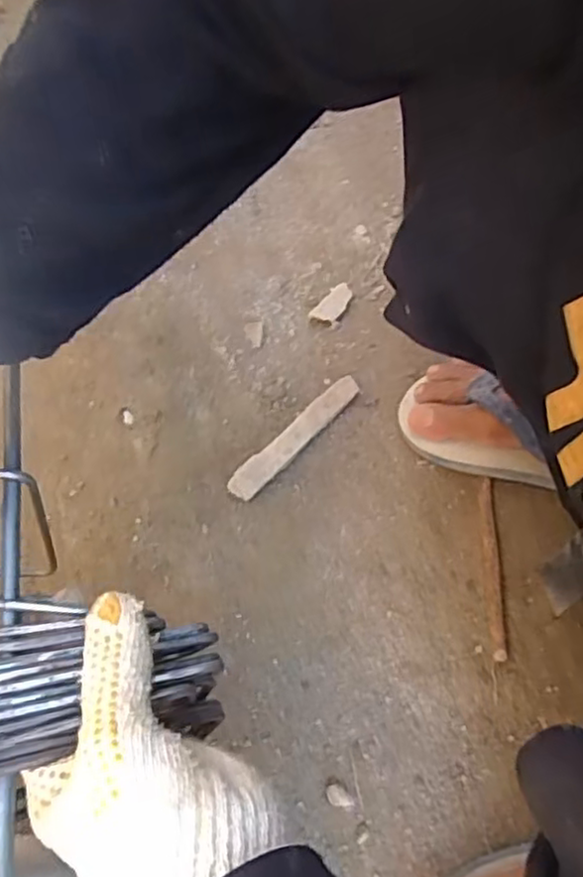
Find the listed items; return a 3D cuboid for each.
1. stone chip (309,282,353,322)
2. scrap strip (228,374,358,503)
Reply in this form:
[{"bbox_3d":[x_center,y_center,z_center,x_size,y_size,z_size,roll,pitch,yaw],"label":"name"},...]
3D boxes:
[{"bbox_3d":[0.039,-0.125,0.626,0.024,0.009,0.051,27,64,11],"label":"stone chip"},{"bbox_3d":[0.005,-0.002,0.562,0.027,0.017,0.144,40,67,17],"label":"scrap strip"}]

